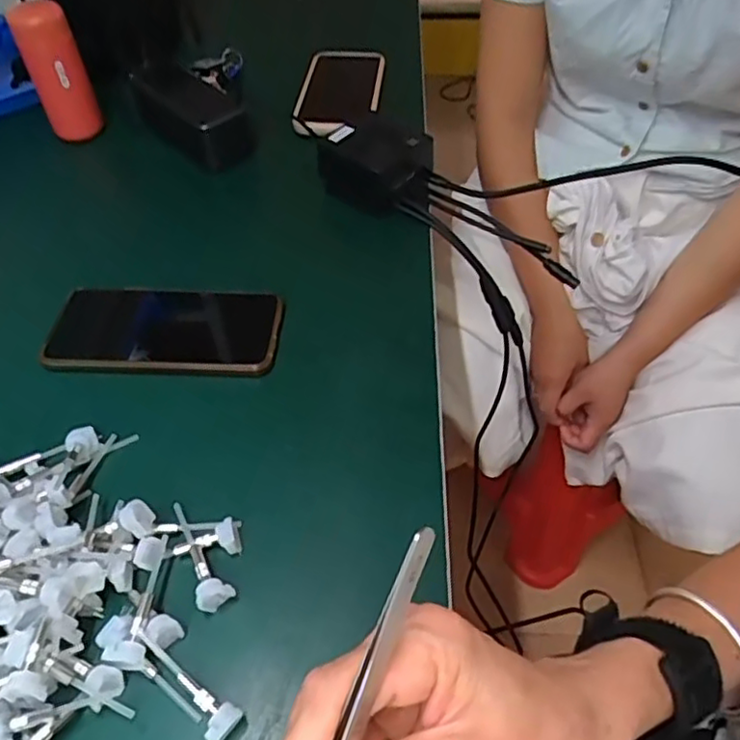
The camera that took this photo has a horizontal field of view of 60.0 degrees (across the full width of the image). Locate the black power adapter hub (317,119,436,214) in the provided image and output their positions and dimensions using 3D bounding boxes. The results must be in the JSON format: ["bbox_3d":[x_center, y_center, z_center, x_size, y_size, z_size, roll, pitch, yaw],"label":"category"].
[{"bbox_3d":[0.005,-0.175,0.555,0.092,0.062,0.061,21,53,17],"label":"black power adapter hub"}]

